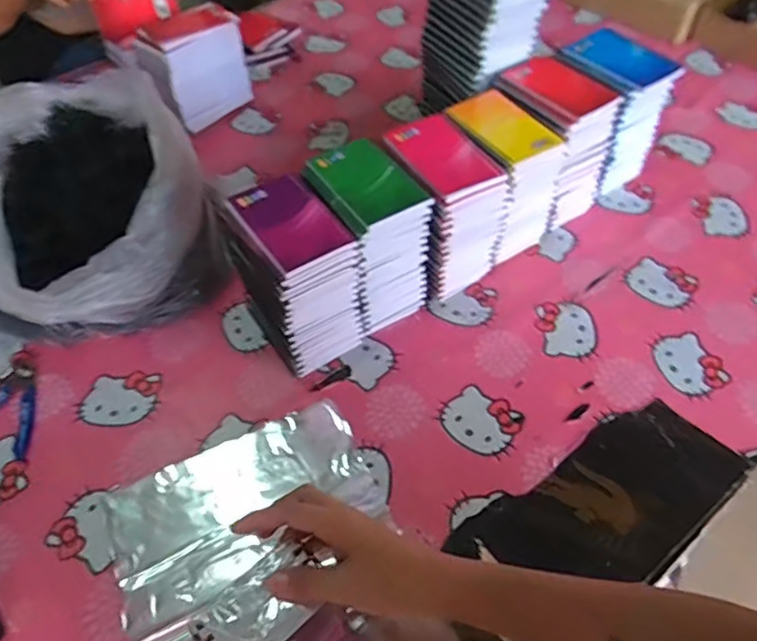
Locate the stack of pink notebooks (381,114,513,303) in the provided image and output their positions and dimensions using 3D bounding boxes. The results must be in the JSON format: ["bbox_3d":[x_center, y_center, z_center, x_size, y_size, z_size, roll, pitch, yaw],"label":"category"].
[{"bbox_3d":[0.077,-0.132,0.725,0.094,0.178,0.135,-27,55,-18],"label":"stack of pink notebooks"}]

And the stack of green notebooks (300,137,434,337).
[{"bbox_3d":[-0.011,-0.095,0.698,0.096,0.177,0.128,-26,55,-17],"label":"stack of green notebooks"}]

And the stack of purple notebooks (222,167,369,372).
[{"bbox_3d":[-0.087,-0.046,0.661,0.099,0.176,0.127,-31,56,-21],"label":"stack of purple notebooks"}]

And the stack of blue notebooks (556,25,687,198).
[{"bbox_3d":[0.311,-0.278,0.827,0.110,0.177,0.127,-24,54,-16],"label":"stack of blue notebooks"}]

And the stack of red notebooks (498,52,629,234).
[{"bbox_3d":[0.223,-0.238,0.806,0.103,0.168,0.156,-27,55,-18],"label":"stack of red notebooks"}]

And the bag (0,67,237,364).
[{"bbox_3d":[-0.380,-0.141,0.745,0.324,0.167,0.320,-13,52,-8],"label":"bag"}]

